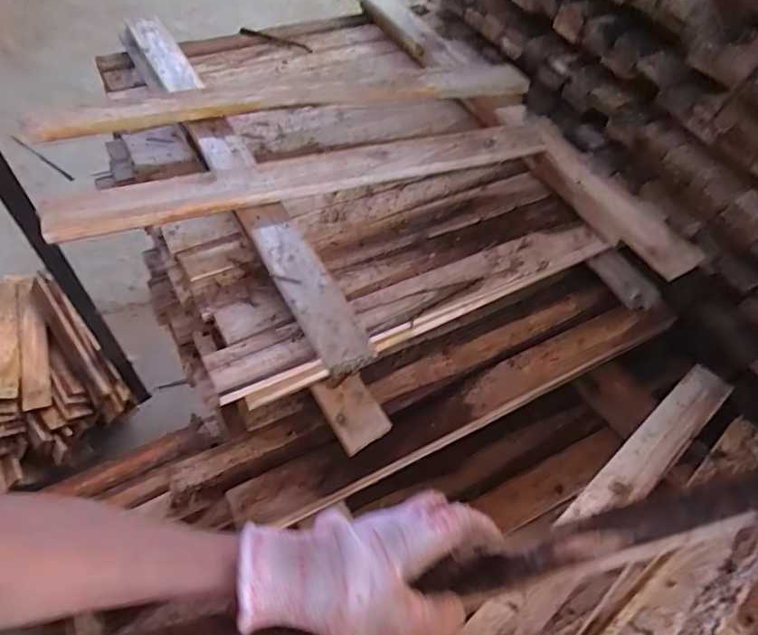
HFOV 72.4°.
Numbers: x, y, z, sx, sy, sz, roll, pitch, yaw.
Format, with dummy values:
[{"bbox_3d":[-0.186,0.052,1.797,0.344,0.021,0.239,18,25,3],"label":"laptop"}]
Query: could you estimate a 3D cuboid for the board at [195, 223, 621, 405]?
[{"bbox_3d":[0.045,-0.023,0.476,0.404,0.012,0.046,-24,60,-19],"label":"board"}]

